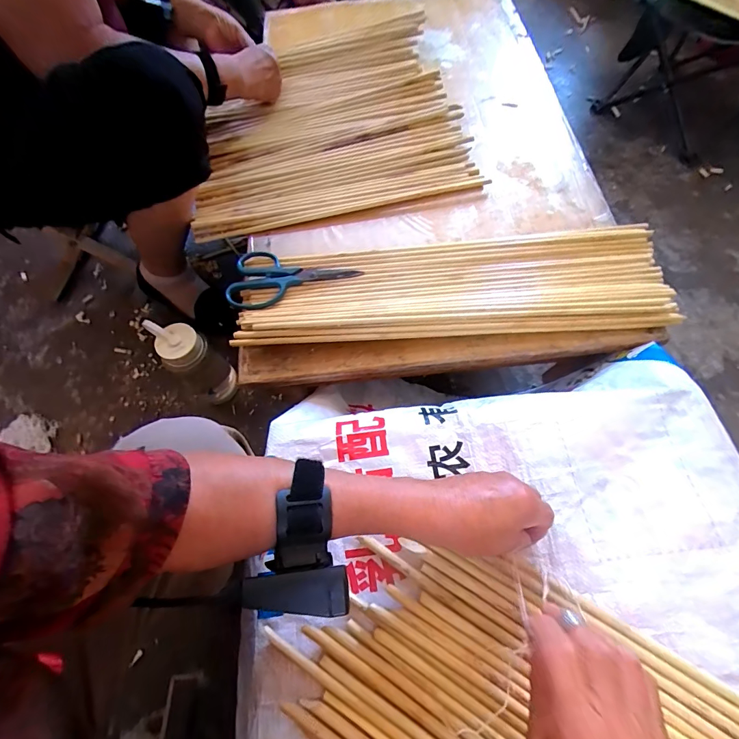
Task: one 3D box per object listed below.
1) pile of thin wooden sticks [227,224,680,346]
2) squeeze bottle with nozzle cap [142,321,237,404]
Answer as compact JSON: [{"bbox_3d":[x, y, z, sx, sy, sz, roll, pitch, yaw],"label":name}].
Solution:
[{"bbox_3d":[0.106,-0.117,0.528,0.541,0.028,0.157,-2,60,3],"label":"pile of thin wooden sticks"},{"bbox_3d":[-0.314,-0.011,0.714,0.079,0.189,0.100,-34,67,-11],"label":"squeeze bottle with nozzle cap"}]

